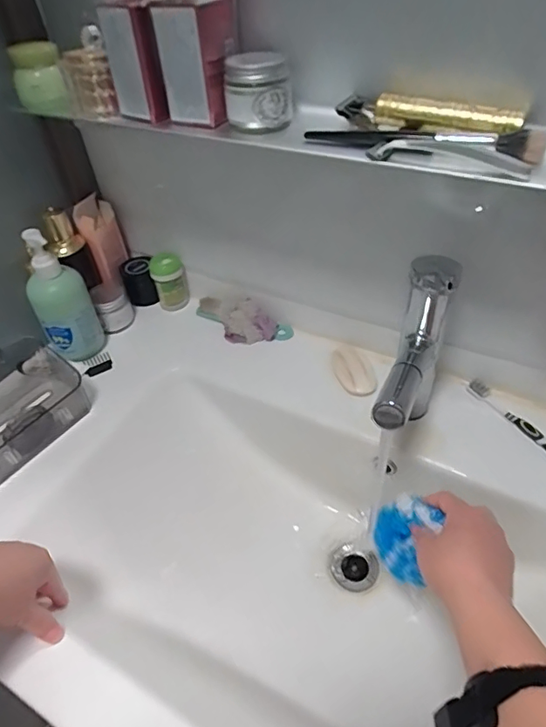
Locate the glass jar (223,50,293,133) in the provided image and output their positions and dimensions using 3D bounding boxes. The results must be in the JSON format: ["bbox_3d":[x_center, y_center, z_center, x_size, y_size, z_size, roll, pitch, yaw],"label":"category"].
[{"bbox_3d":[-0.013,-0.251,0.452,0.058,0.059,0.058,-4,45,2],"label":"glass jar"}]

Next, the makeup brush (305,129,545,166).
[{"bbox_3d":[0.116,-0.180,0.394,0.186,0.020,0.025,14,48,19],"label":"makeup brush"}]

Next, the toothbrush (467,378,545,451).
[{"bbox_3d":[0.291,0.080,0.549,0.015,0.023,0.181,-26,48,-19],"label":"toothbrush"}]

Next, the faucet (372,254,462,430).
[{"bbox_3d":[0.135,0.024,0.485,0.042,0.192,0.159,12,47,17],"label":"faucet"}]

